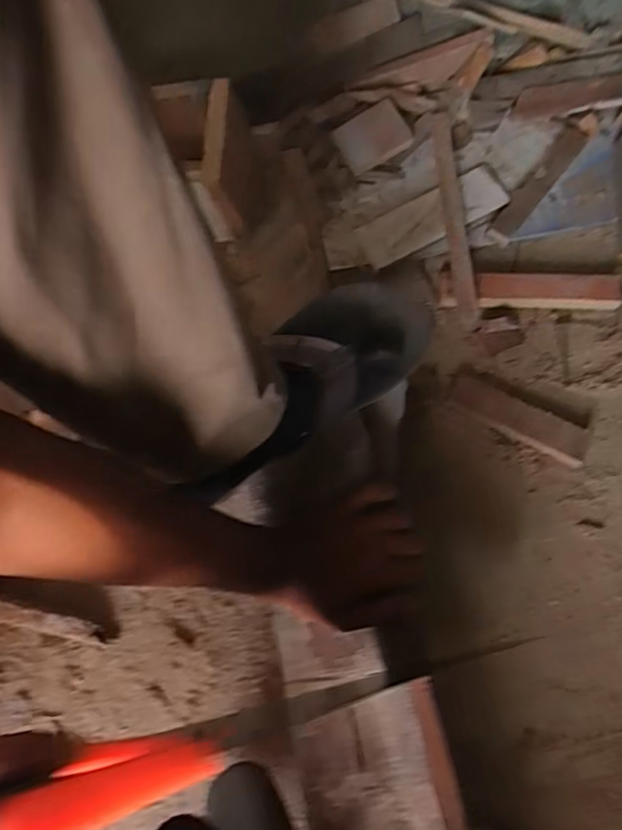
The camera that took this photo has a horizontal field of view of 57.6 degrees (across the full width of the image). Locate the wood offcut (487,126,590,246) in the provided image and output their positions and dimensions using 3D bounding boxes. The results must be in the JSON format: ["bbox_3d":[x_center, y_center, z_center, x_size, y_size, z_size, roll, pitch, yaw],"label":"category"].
[{"bbox_3d":[0.267,-0.271,0.661,0.031,0.011,0.181,35,78,10],"label":"wood offcut"}]

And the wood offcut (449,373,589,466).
[{"bbox_3d":[0.219,0.005,0.599,0.148,0.011,0.039,27,77,8],"label":"wood offcut"}]

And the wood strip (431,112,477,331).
[{"bbox_3d":[0.167,-0.232,0.659,0.024,0.009,0.276,-5,75,0],"label":"wood strip"}]

